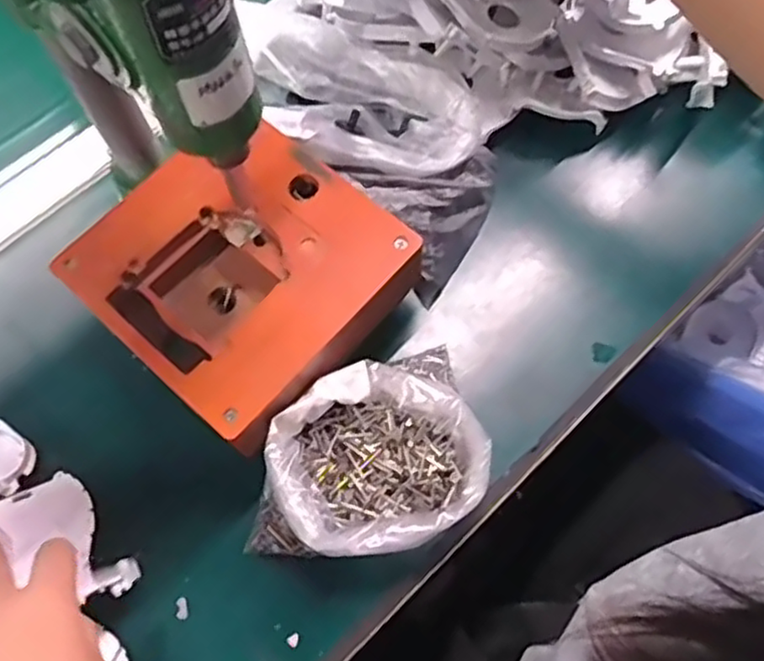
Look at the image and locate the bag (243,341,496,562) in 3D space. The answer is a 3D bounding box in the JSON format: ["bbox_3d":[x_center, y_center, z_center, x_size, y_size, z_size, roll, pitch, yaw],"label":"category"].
[{"bbox_3d":[-0.008,0.075,0.377,0.137,0.053,0.095,-26,70,-9],"label":"bag"}]

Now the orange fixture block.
[{"bbox_3d":[-0.078,-0.035,0.390,0.153,0.042,0.148,40,74,15],"label":"orange fixture block"}]

